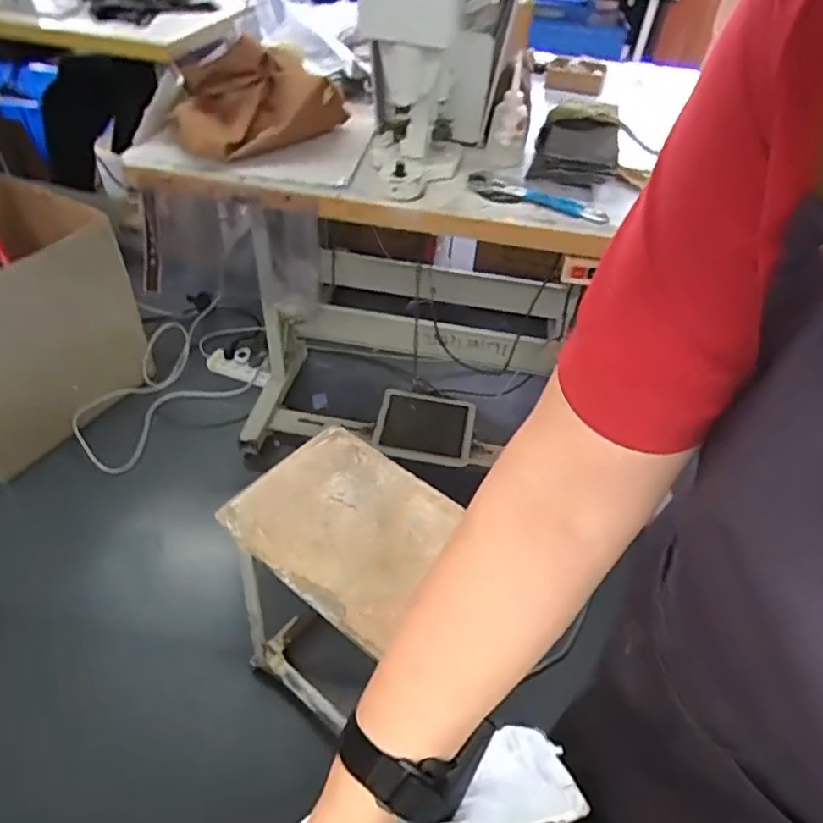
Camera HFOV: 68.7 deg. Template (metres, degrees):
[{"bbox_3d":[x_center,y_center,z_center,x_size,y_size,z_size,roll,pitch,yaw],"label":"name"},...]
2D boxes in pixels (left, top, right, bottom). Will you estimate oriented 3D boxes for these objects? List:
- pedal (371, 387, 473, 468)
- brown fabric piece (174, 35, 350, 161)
[{"bbox_3d":[0.035,0.029,1.502,0.240,0.044,0.207,10,45,5],"label":"pedal"},{"bbox_3d":[-0.256,-0.554,1.062,0.185,0.129,0.332,33,51,25],"label":"brown fabric piece"}]

